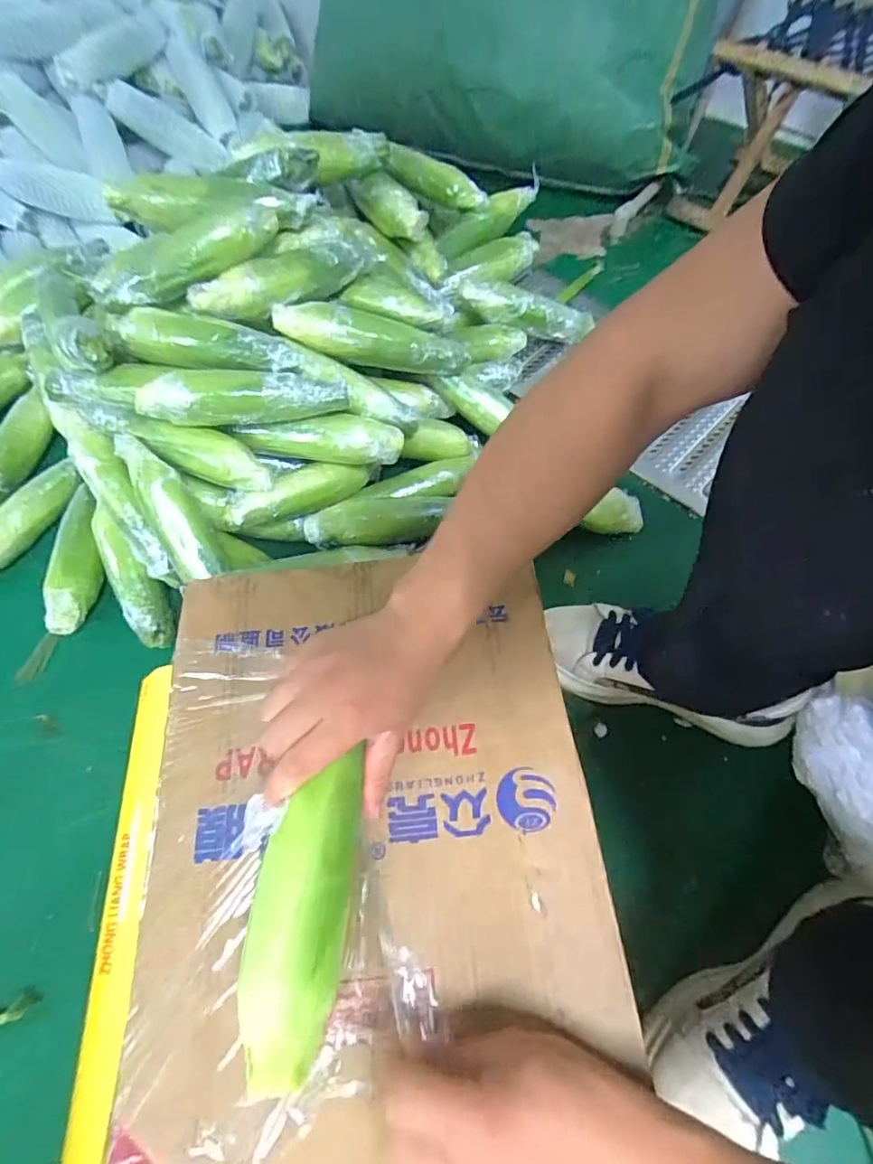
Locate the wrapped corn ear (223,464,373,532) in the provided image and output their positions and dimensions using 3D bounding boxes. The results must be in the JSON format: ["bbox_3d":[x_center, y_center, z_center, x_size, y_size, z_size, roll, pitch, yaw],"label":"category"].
[{"bbox_3d":[-0.165,-0.113,0.654,0.196,0.047,0.049,-25,62,-28],"label":"wrapped corn ear"}]

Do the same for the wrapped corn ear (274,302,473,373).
[{"bbox_3d":[-0.078,-0.305,0.675,0.237,0.052,0.059,7,60,-15],"label":"wrapped corn ear"}]

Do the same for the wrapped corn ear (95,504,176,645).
[{"bbox_3d":[-0.369,-0.013,0.645,0.054,0.048,0.175,-30,86,-14],"label":"wrapped corn ear"}]

